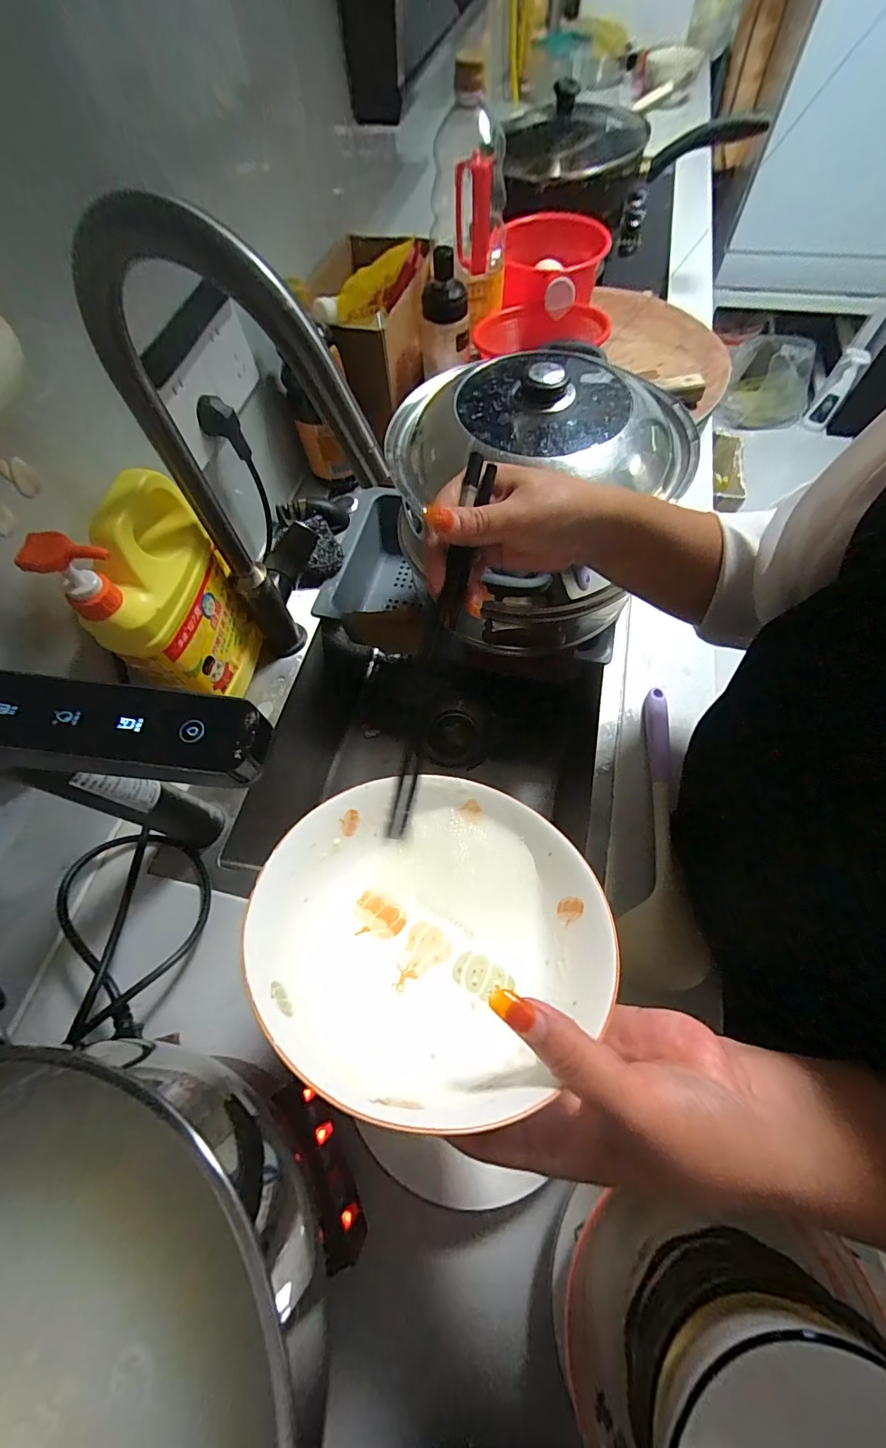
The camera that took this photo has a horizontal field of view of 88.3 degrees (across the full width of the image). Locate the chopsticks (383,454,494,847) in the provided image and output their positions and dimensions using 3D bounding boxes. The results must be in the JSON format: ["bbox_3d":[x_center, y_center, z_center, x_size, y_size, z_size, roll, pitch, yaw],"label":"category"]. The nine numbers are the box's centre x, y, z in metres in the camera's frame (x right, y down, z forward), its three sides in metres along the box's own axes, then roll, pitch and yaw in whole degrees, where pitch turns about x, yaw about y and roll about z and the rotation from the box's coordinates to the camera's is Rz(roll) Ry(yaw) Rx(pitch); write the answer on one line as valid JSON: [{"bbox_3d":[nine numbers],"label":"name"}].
[{"bbox_3d":[-0.006,-0.040,0.285,0.015,0.023,0.234,15,99,10],"label":"chopsticks"}]

